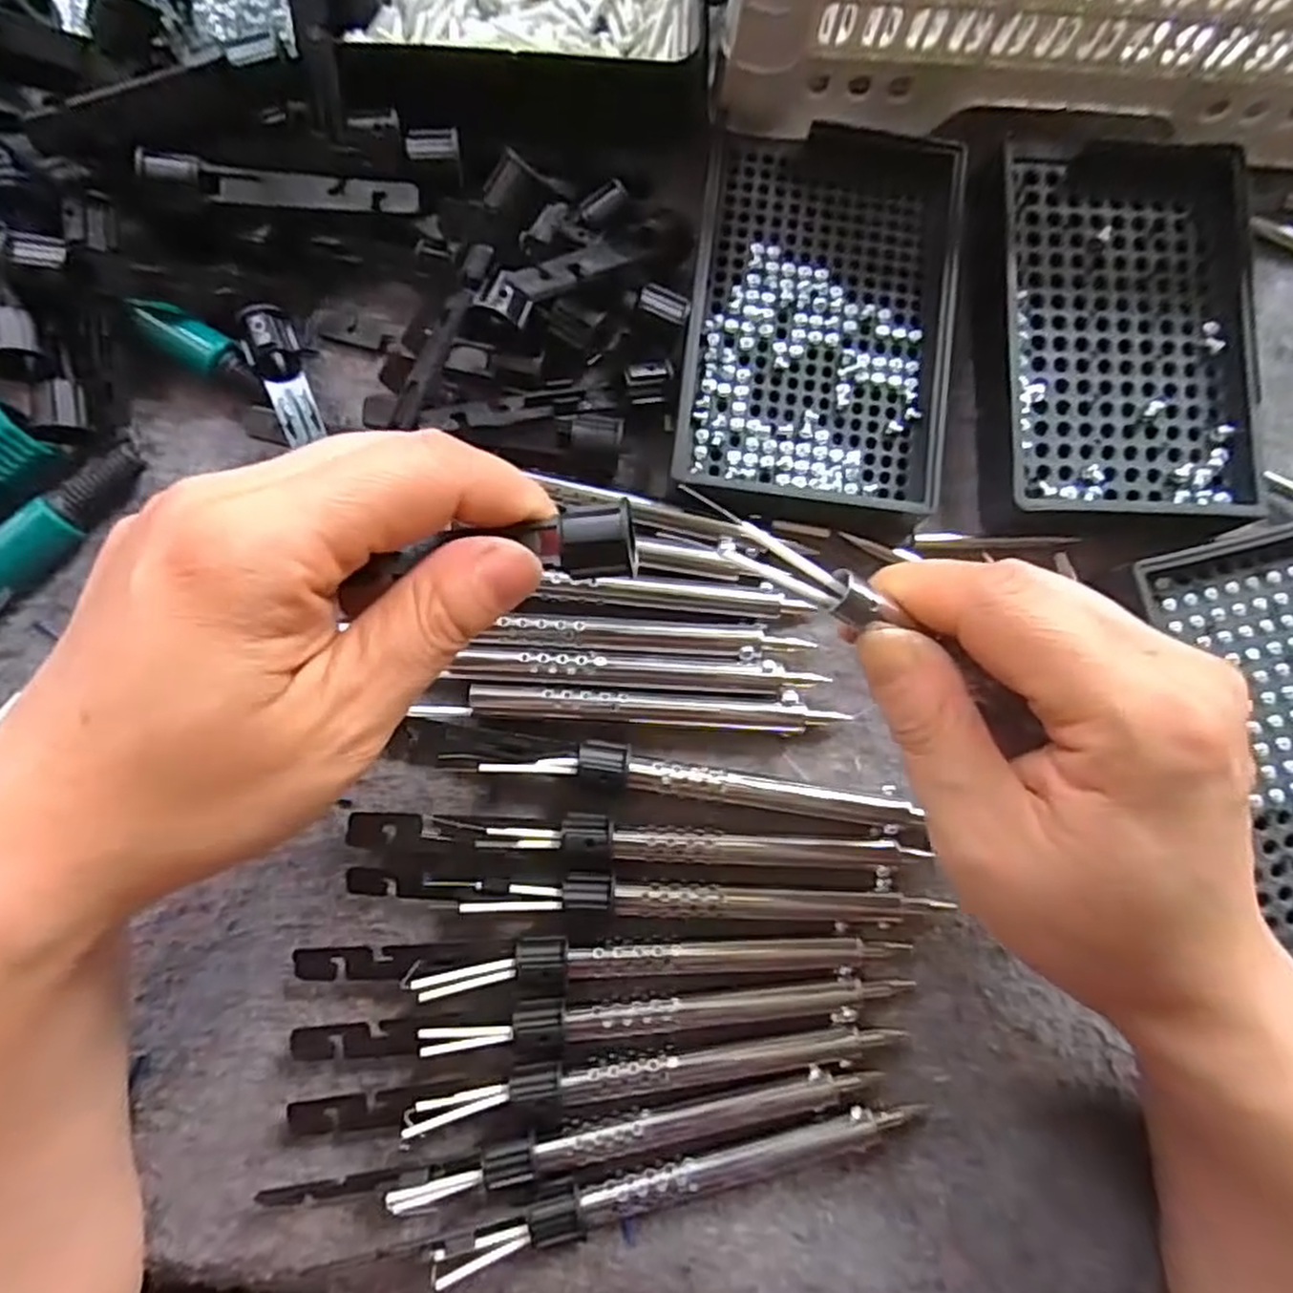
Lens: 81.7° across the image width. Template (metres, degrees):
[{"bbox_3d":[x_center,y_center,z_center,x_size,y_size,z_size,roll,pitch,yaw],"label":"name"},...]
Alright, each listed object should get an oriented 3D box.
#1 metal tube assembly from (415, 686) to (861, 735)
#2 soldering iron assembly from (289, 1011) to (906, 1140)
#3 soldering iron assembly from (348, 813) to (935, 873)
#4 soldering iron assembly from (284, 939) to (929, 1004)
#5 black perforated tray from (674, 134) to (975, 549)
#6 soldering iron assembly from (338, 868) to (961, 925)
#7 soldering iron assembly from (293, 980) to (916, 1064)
[{"bbox_3d":[-0.004,0.021,0.253,0.138,0.010,0.012,3,86,-3],"label":"metal tube assembly"},{"bbox_3d":[-0.014,0.138,0.237,0.192,0.015,0.016,-6,86,-4],"label":"soldering iron assembly"},{"bbox_3d":[-0.005,0.064,0.246,0.182,0.013,0.014,2,86,-3],"label":"soldering iron assembly"},{"bbox_3d":[-0.012,0.101,0.241,0.193,0.016,0.016,-2,86,-3],"label":"soldering iron assembly"},{"bbox_3d":[0.062,-0.117,0.264,0.089,0.018,0.147,8,86,-3],"label":"black perforated tray"},{"bbox_3d":[0.001,0.083,0.244,0.190,0.011,0.017,2,86,-3],"label":"soldering iron assembly"},{"bbox_3d":[-0.012,0.119,0.238,0.195,0.017,0.013,-3,86,-3],"label":"soldering iron assembly"}]

